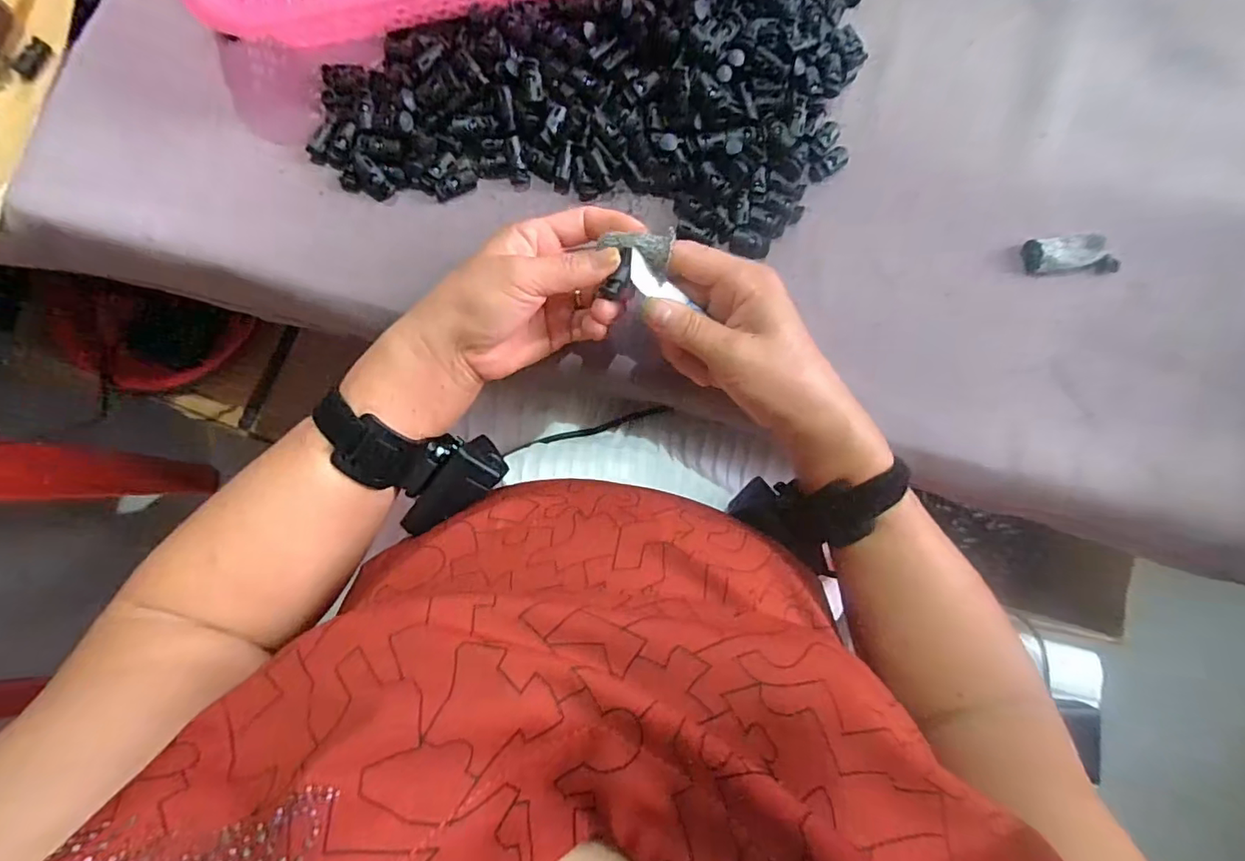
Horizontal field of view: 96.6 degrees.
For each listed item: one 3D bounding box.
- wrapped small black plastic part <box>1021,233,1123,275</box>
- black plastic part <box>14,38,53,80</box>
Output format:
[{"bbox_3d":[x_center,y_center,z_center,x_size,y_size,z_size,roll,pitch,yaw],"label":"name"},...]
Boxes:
[{"bbox_3d":[0.319,-0.127,0.396,0.069,0.015,0.028,-4,83,-4],"label":"wrapped small black plastic part"},{"bbox_3d":[-0.399,-0.252,0.376,0.009,0.008,0.027,34,82,1],"label":"black plastic part"}]

